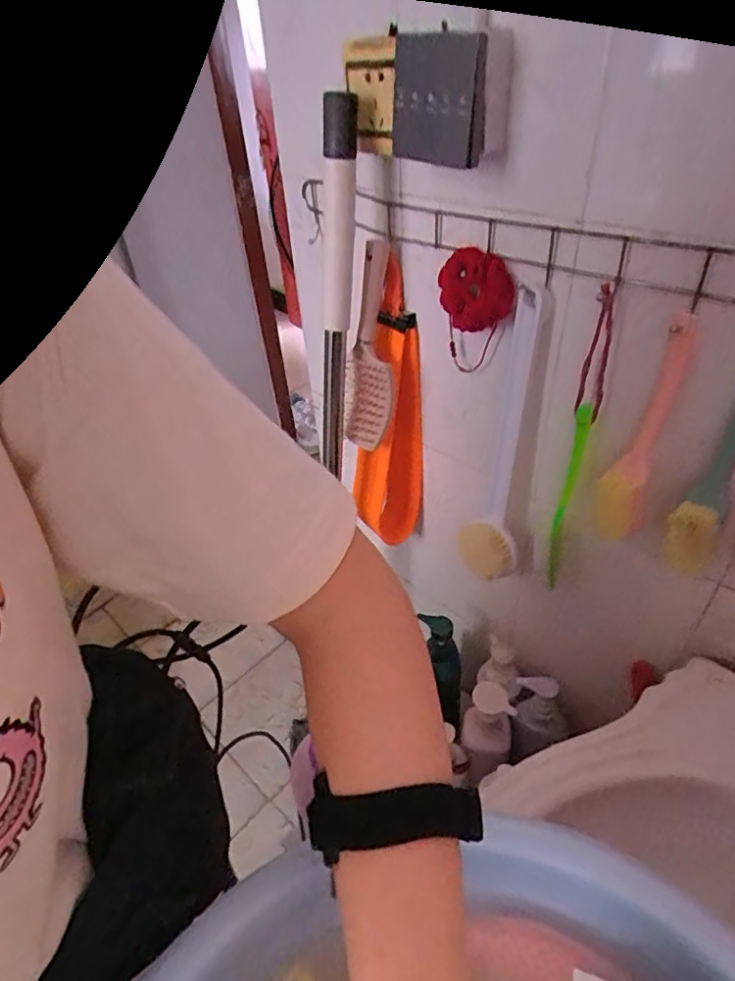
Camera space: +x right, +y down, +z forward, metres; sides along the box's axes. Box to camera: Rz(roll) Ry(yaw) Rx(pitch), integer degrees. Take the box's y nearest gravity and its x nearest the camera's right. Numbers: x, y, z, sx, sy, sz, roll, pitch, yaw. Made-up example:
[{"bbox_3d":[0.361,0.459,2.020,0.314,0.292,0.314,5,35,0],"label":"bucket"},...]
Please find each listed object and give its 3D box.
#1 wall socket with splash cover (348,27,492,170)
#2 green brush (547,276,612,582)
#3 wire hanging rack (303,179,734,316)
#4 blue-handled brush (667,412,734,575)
[{"bbox_3d":[0.041,-0.338,0.490,0.045,0.085,0.148,-26,44,-24],"label":"wall socket with splash cover"},{"bbox_3d":[0.204,-0.026,0.559,0.022,0.343,0.029,11,42,18],"label":"green brush"},{"bbox_3d":[0.128,-0.214,0.491,0.577,0.051,0.031,30,51,34],"label":"wire hanging rack"},{"bbox_3d":[0.275,-0.012,0.451,0.037,0.232,0.032,22,47,28],"label":"blue-handled brush"}]

